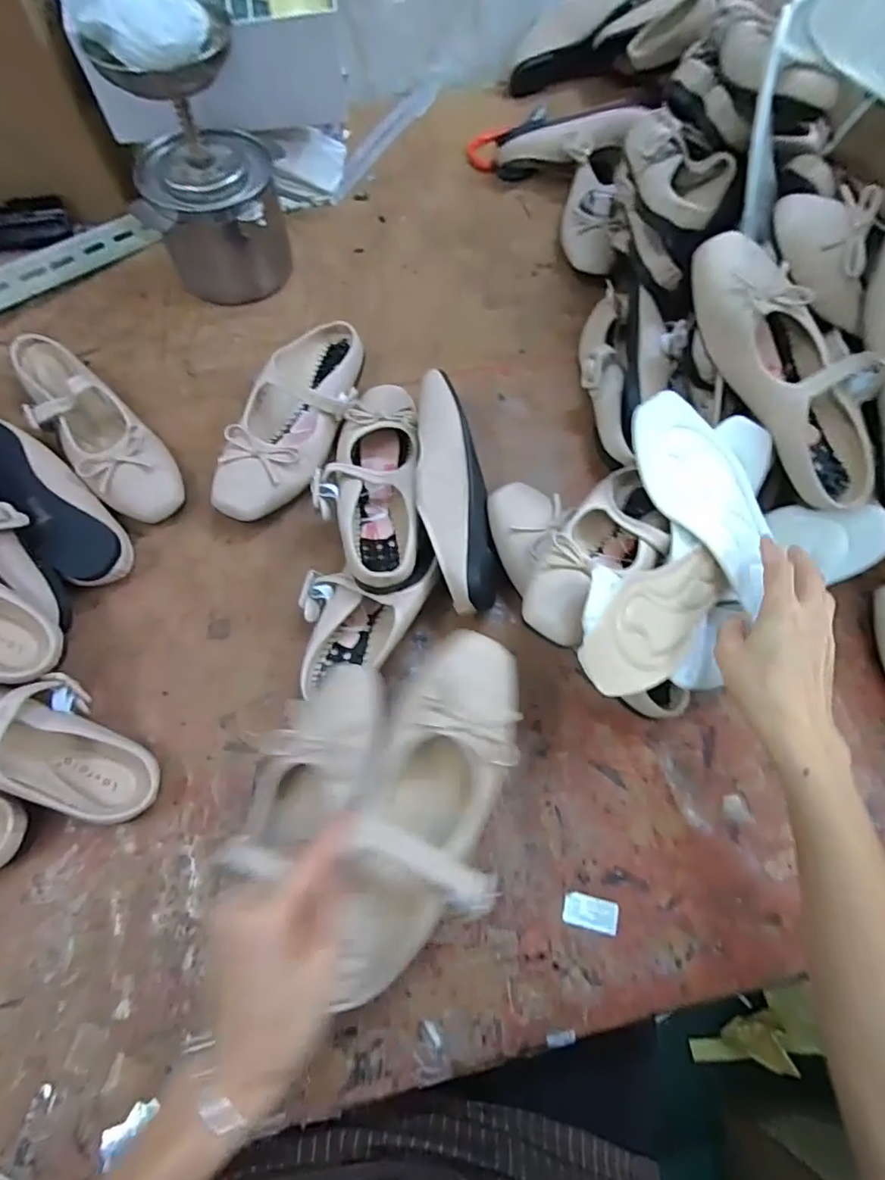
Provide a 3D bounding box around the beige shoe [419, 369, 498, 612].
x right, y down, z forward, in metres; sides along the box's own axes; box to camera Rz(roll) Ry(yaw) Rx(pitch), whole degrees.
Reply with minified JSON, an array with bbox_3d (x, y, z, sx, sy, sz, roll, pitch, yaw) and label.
[{"bbox_3d":[0.010,-0.088,0.509,0.063,0.075,0.226,-3,68,-3],"label":"beige shoe"}]

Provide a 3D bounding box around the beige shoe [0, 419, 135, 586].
[{"bbox_3d":[-0.365,-0.083,0.501,0.211,0.058,0.069,45,42,9],"label":"beige shoe"}]

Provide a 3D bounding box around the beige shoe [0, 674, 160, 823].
[{"bbox_3d":[-0.326,0.100,0.401,0.239,0.066,0.088,26,67,-19],"label":"beige shoe"}]

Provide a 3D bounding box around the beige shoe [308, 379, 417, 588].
[{"bbox_3d":[-0.068,-0.100,0.515,0.087,0.066,0.226,0,68,-2],"label":"beige shoe"}]

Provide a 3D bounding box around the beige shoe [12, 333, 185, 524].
[{"bbox_3d":[-0.342,-0.158,0.533,0.240,0.057,0.072,43,73,14],"label":"beige shoe"}]

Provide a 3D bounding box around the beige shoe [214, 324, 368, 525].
[{"bbox_3d":[-0.144,-0.171,0.554,0.092,0.050,0.240,22,69,7],"label":"beige shoe"}]

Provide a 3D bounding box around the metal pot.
[{"bbox_3d":[-0.243,-0.399,0.601,0.135,0.128,0.115,3,68,-1],"label":"metal pot"}]

